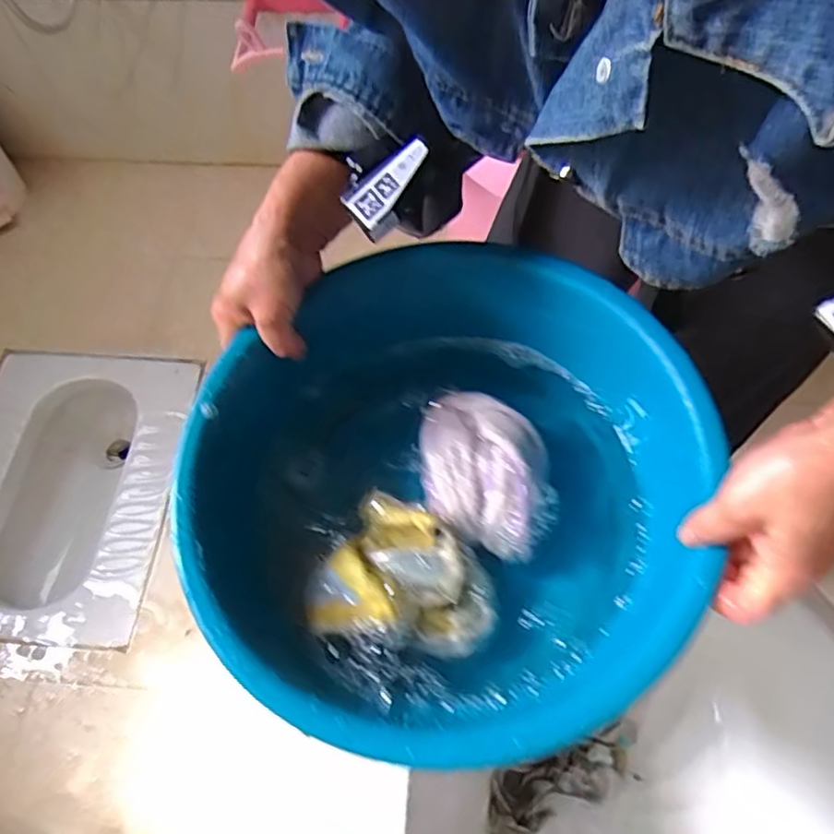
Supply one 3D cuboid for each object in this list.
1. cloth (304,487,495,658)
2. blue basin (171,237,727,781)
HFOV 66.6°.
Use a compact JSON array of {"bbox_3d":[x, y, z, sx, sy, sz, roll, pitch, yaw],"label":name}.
[{"bbox_3d":[-0.006,0.115,0.438,0.118,0.036,0.100,25,70,11],"label":"cloth"},{"bbox_3d":[0.015,0.046,0.444,0.327,0.121,0.325,0,67,1],"label":"blue basin"}]

